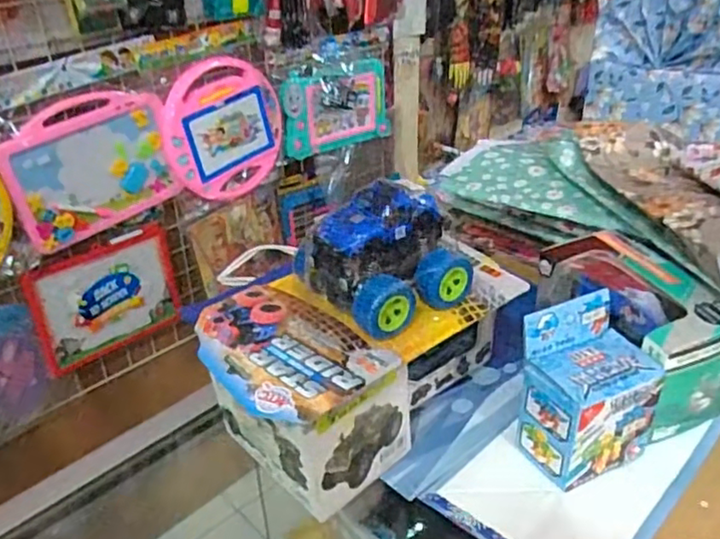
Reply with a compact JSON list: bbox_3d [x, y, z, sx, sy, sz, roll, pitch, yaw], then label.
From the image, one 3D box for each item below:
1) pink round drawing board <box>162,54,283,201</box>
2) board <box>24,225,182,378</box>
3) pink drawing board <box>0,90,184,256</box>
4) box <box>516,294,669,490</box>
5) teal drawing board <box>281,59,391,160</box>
[{"bbox_3d":[-0.278,-0.286,1.301,0.026,0.280,0.266,25,41,37],"label":"pink round drawing board"},{"bbox_3d":[-0.499,0.058,1.259,0.281,0.238,0.019,-26,39,-34],"label":"board"},{"bbox_3d":[-0.481,-0.181,1.141,0.285,0.248,0.019,-27,39,-34],"label":"pink drawing board"},{"bbox_3d":[0.147,0.081,0.416,0.079,0.102,0.060,-15,34,-20],"label":"box"},{"bbox_3d":[-0.050,-0.380,1.483,0.307,0.187,0.015,-25,38,-32],"label":"teal drawing board"}]

